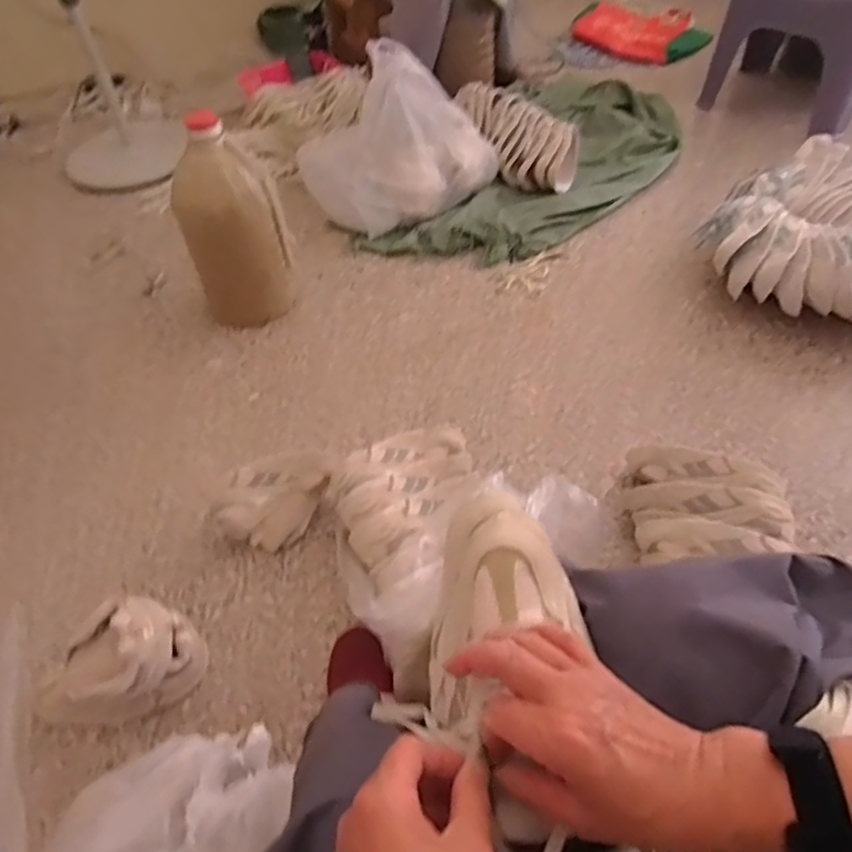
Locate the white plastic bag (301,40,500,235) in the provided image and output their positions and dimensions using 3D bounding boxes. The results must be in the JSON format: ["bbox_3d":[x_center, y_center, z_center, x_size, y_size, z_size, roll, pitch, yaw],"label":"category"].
[{"bbox_3d":[-0.086,-0.689,1.510,0.396,0.254,0.401,-32,56,-21],"label":"white plastic bag"}]

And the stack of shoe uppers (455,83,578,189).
[{"bbox_3d":[0.225,-0.722,1.598,0.181,0.106,0.419,-28,55,-19],"label":"stack of shoe uppers"}]

